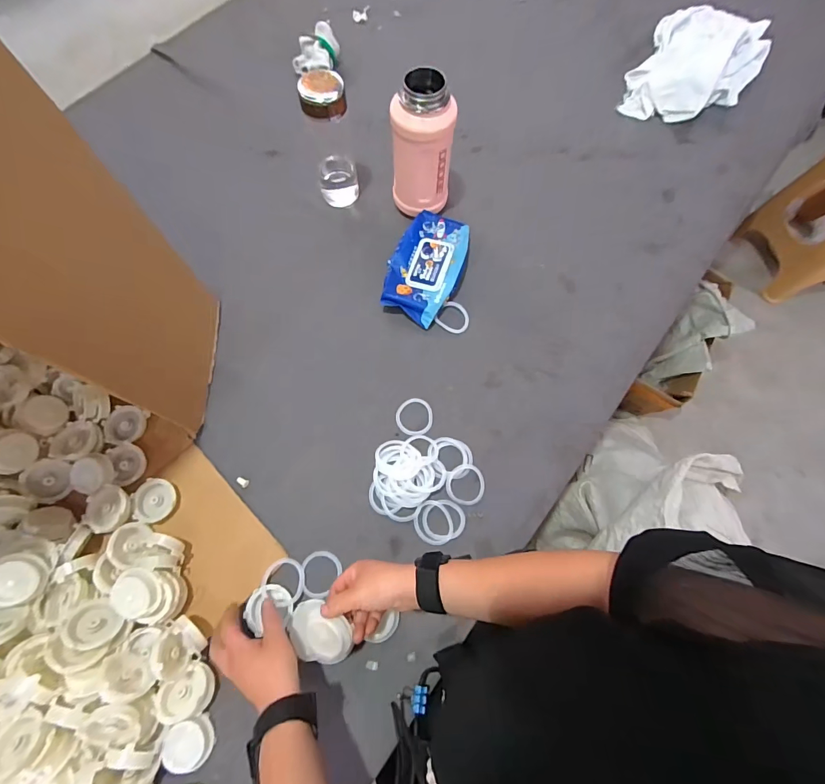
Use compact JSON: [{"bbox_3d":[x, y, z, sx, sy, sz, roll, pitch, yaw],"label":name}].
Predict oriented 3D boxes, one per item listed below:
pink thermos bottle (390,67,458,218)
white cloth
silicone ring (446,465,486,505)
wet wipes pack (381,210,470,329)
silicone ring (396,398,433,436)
[{"bbox_3d":[0.017,-0.384,0.657,0.086,0.207,0.083,-42,77,-14],"label":"pink thermos bottle"},{"bbox_3d":[0.619,-0.711,0.871,0.235,0.054,0.413,31,73,9],"label":"white cloth"},{"bbox_3d":[0.077,0.133,0.586,0.056,0.013,0.056,0,71,-1],"label":"silicone ring"},{"bbox_3d":[0.024,-0.213,0.690,0.118,0.031,0.194,25,73,7],"label":"wet wipes pack"},{"bbox_3d":[0.003,0.038,0.624,0.055,0.006,0.059,0,71,-1],"label":"silicone ring"}]

